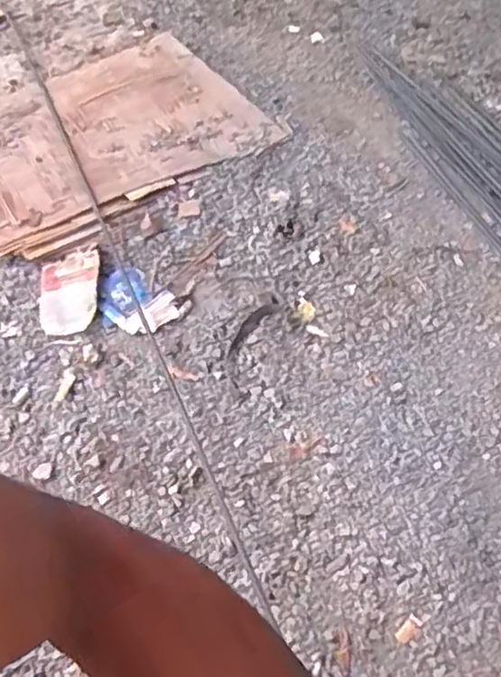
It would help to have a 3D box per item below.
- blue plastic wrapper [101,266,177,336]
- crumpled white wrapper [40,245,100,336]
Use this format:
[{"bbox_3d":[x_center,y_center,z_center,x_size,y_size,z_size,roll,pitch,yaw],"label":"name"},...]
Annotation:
[{"bbox_3d":[-0.150,-0.047,0.813,0.084,0.009,0.110,-37,59,-23],"label":"blue plastic wrapper"},{"bbox_3d":[-0.232,-0.065,0.822,0.077,0.017,0.139,-9,53,-4],"label":"crumpled white wrapper"}]

